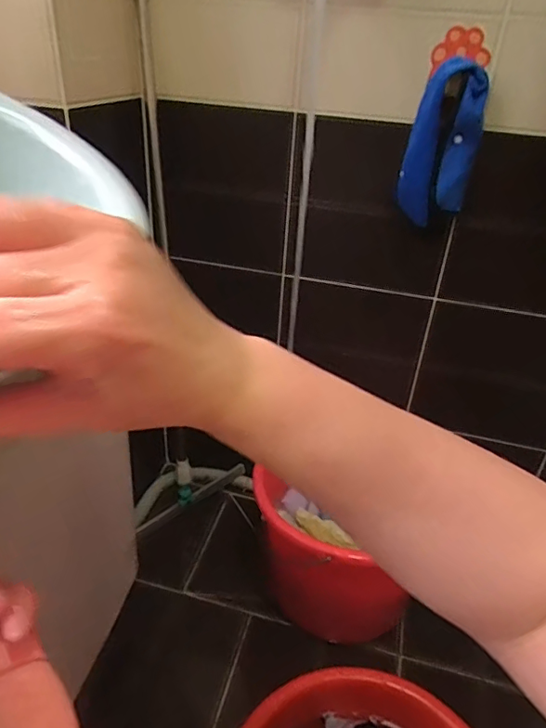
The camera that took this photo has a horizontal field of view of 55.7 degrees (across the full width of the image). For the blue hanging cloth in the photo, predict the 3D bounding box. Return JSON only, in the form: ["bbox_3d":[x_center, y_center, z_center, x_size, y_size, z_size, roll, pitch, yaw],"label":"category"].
[{"bbox_3d":[0.271,-0.349,0.833,0.111,0.231,0.047,13,33,14],"label":"blue hanging cloth"}]

